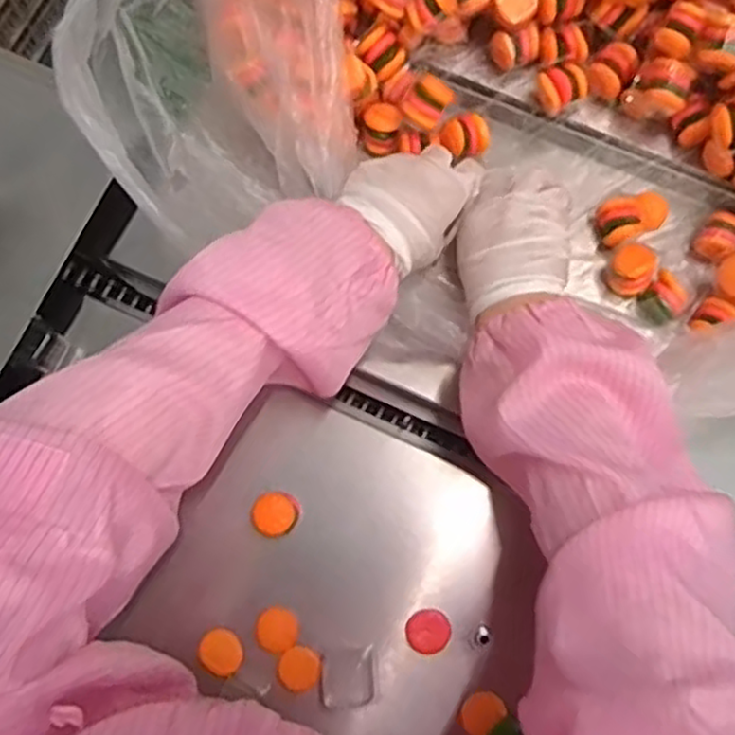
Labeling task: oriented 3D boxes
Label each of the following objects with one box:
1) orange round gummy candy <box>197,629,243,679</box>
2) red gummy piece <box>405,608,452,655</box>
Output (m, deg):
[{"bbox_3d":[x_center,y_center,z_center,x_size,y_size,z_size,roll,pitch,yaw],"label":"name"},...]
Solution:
[{"bbox_3d":[-0.099,0.194,0.489,0.030,0.007,0.027,32,78,10],"label":"orange round gummy candy"},{"bbox_3d":[0.041,0.179,0.486,0.028,0.007,0.030,-1,75,2],"label":"red gummy piece"}]

